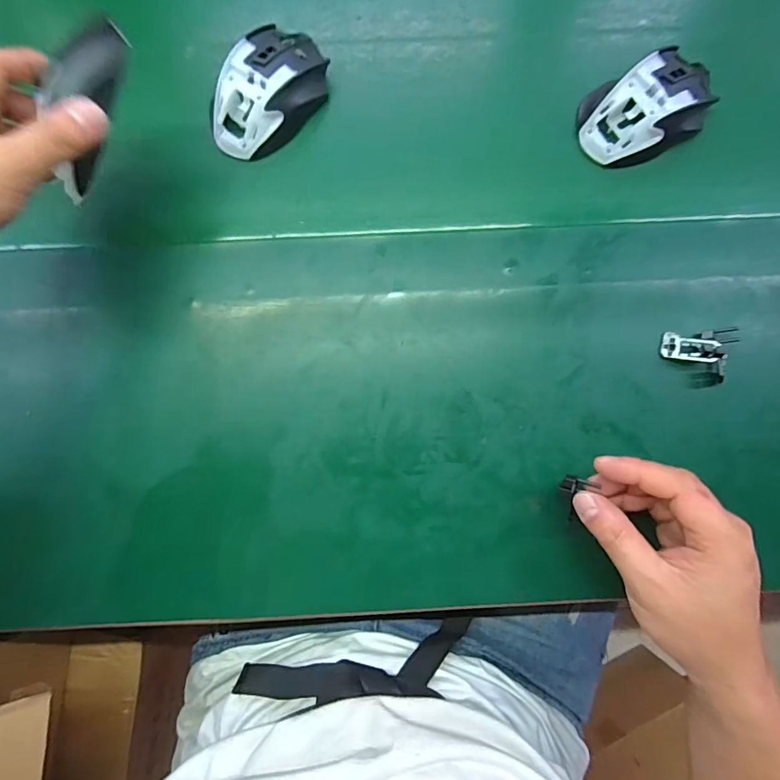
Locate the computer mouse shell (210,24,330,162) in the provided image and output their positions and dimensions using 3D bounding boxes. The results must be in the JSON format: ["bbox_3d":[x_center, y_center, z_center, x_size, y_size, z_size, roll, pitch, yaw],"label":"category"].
[{"bbox_3d":[-0.102,-0.248,0.375,0.061,0.041,0.115,39,87,2],"label":"computer mouse shell"}]

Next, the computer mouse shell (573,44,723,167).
[{"bbox_3d":[0.214,-0.232,0.369,0.105,0.037,0.070,-22,87,-2],"label":"computer mouse shell"}]

